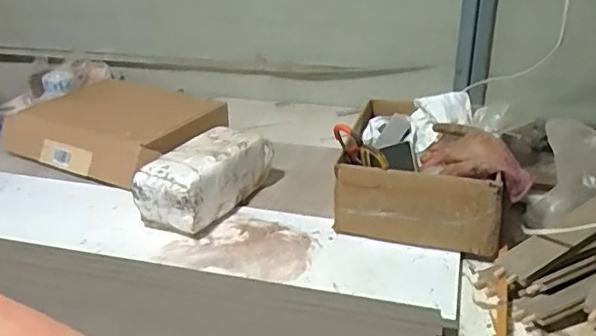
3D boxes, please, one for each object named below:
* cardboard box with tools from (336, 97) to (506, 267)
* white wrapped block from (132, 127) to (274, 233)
[{"bbox_3d":[0.201,-0.011,0.964,0.253,0.172,0.294,6,26,12],"label":"cardboard box with tools"},{"bbox_3d":[-0.154,0.015,0.969,0.123,0.110,0.227,13,28,27],"label":"white wrapped block"}]

